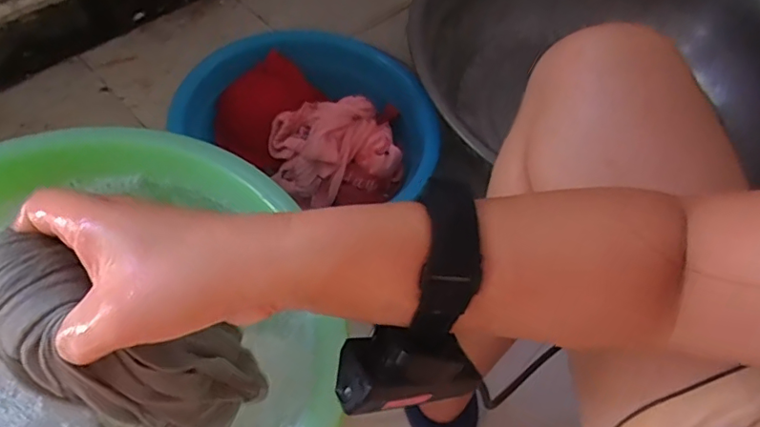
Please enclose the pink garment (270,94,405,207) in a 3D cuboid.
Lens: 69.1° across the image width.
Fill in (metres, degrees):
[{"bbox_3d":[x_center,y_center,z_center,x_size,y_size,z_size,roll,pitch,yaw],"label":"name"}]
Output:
[{"bbox_3d":[-0.060,-0.091,0.779,0.179,0.078,0.163,-12,59,-12],"label":"pink garment"}]

